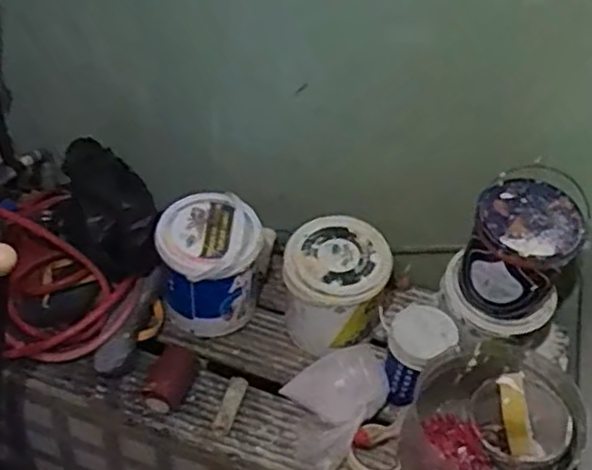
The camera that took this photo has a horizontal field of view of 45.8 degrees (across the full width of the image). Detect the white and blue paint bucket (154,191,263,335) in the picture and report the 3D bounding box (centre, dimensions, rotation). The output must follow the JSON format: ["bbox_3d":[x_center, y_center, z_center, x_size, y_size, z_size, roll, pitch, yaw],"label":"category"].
[{"bbox_3d":[-0.156,0.060,1.265,0.182,0.233,0.171,-6,44,-14],"label":"white and blue paint bucket"}]

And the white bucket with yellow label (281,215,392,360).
[{"bbox_3d":[0.063,0.096,1.246,0.170,0.211,0.160,4,42,-4],"label":"white bucket with yellow label"}]

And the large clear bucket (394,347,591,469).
[{"bbox_3d":[0.290,0.313,1.048,0.225,0.203,0.243,4,42,-4],"label":"large clear bucket"}]

